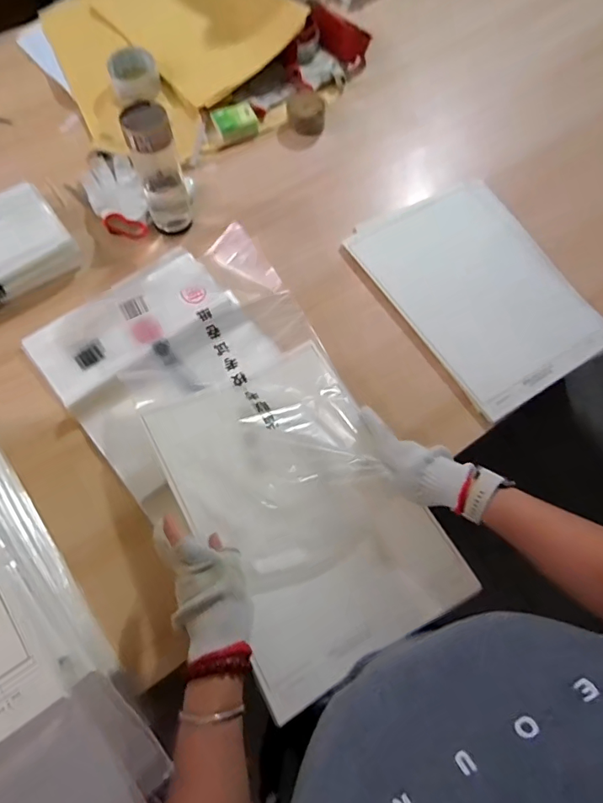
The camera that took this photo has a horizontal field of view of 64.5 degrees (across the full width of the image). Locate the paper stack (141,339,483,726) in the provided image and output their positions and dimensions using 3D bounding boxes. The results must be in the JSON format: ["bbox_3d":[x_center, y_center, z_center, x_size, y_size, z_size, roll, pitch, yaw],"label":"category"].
[{"bbox_3d":[-0.003,0.116,0.574,0.244,0.045,0.372,-27,69,-11],"label":"paper stack"}]

